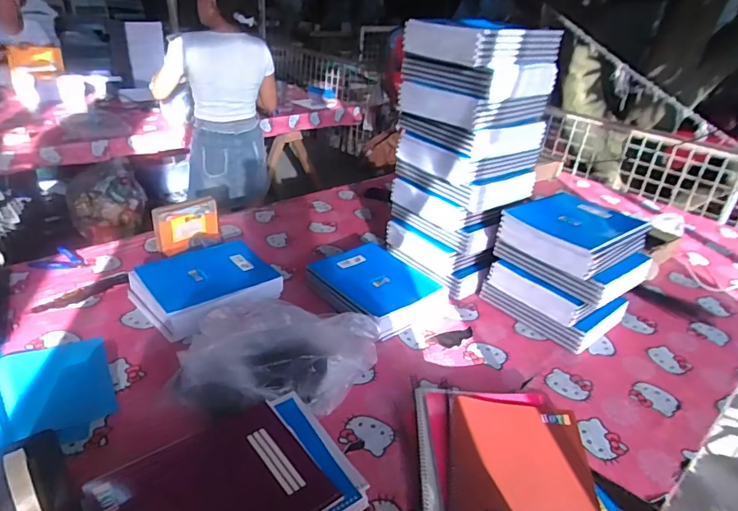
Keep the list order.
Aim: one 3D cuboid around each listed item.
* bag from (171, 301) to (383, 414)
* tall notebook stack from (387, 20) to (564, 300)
[{"bbox_3d":[-0.160,0.178,0.843,0.314,0.111,0.240,12,29,12],"label":"bag"},{"bbox_3d":[0.219,-0.223,1.136,0.223,0.544,0.282,-22,39,-40],"label":"tall notebook stack"}]

